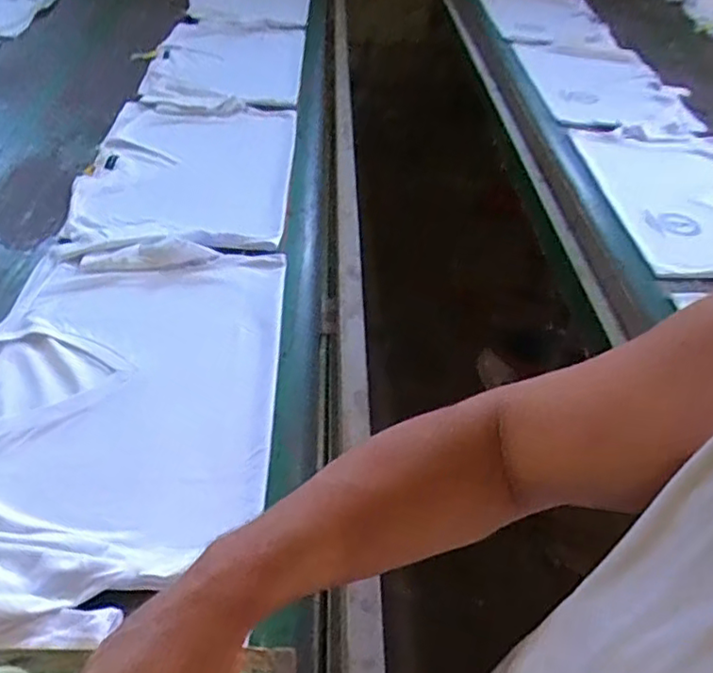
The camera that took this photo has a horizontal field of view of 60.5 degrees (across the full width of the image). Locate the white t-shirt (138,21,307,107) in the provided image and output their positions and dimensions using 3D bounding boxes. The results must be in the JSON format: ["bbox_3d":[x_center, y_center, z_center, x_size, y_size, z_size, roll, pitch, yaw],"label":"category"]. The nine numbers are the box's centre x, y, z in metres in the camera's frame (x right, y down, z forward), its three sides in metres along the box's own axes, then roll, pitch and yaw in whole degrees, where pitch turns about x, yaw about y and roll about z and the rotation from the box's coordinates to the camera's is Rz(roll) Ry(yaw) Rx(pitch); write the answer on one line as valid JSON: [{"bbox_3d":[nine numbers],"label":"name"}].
[{"bbox_3d":[-0.321,-0.695,1.535,0.367,0.042,0.535,3,43,-5],"label":"white t-shirt"}]

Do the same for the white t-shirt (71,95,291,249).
[{"bbox_3d":[-0.304,-0.332,1.135,0.358,0.031,0.543,3,43,-4],"label":"white t-shirt"}]

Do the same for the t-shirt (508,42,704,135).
[{"bbox_3d":[0.667,-0.663,1.611,0.373,0.037,0.549,-3,48,-9],"label":"t-shirt"}]

